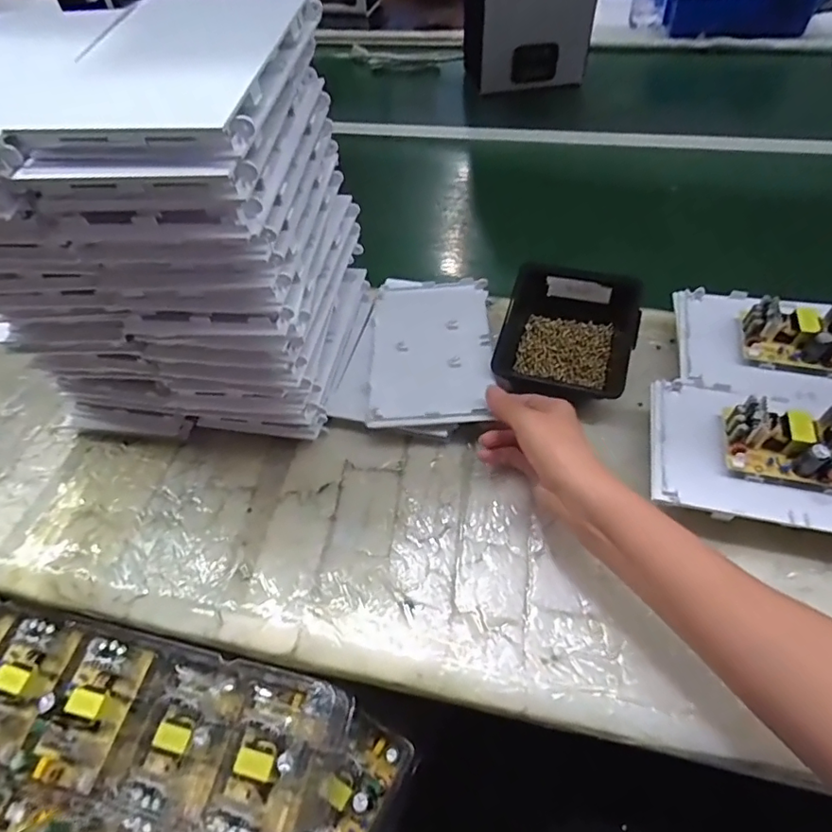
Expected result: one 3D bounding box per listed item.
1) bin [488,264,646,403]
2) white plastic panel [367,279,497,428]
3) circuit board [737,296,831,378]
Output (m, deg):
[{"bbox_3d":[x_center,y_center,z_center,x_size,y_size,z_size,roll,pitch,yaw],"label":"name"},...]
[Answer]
[{"bbox_3d":[0.149,-0.080,0.540,0.129,0.067,0.139,13,54,14],"label":"bin"},{"bbox_3d":[0.016,-0.070,0.543,0.120,0.011,0.194,-3,52,2],"label":"white plastic panel"},{"bbox_3d":[0.350,-0.074,0.484,0.100,0.037,0.066,10,53,12],"label":"circuit board"}]

